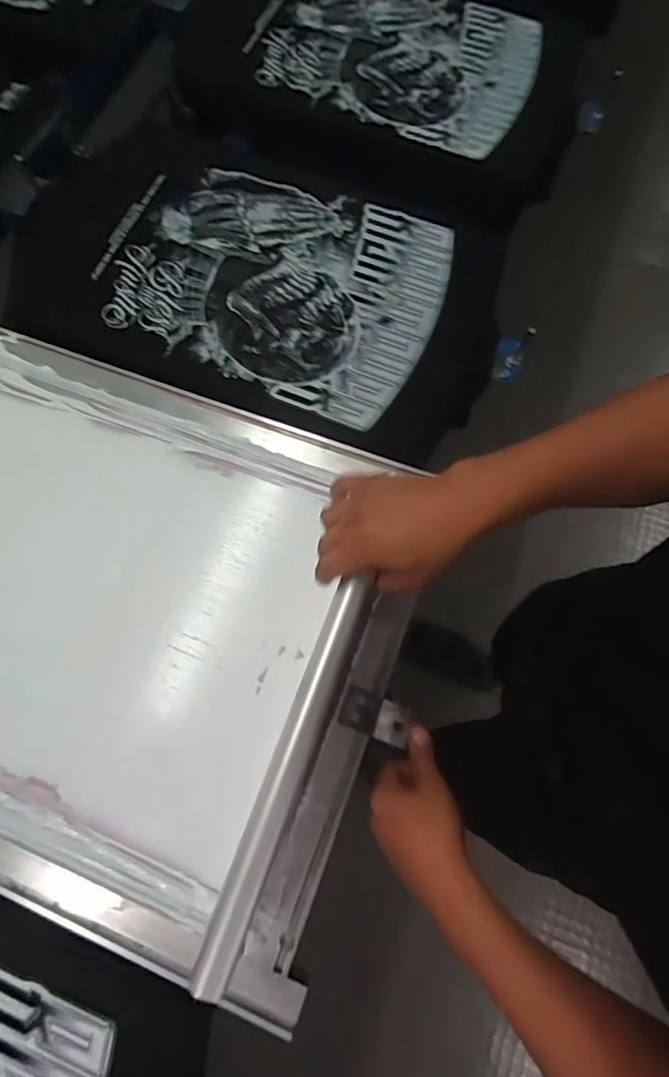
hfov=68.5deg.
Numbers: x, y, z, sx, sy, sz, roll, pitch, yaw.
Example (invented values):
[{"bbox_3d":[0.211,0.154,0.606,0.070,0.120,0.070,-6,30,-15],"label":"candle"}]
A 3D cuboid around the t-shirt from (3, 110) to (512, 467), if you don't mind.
[{"bbox_3d":[-0.118,-0.382,0.695,0.679,0.034,0.401,19,74,3],"label":"t-shirt"}]

